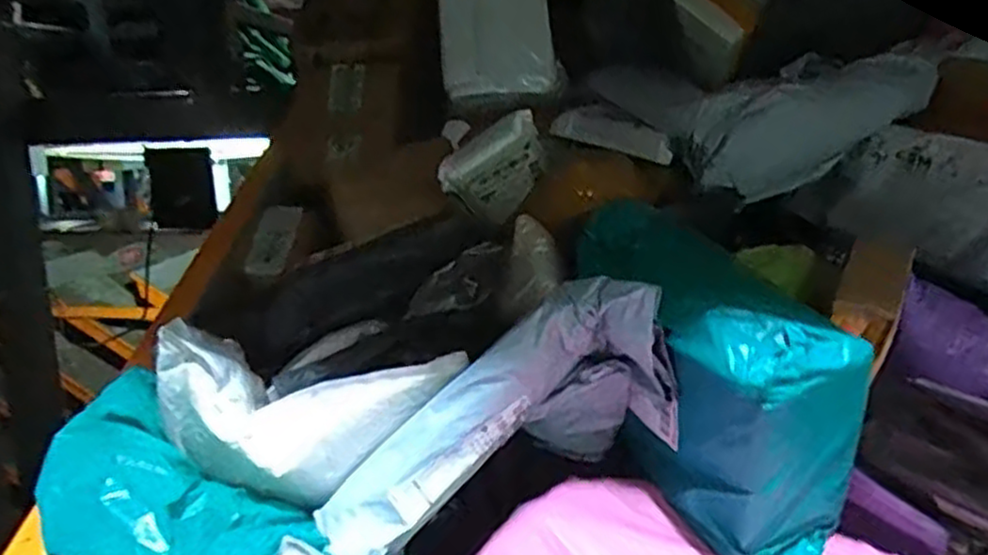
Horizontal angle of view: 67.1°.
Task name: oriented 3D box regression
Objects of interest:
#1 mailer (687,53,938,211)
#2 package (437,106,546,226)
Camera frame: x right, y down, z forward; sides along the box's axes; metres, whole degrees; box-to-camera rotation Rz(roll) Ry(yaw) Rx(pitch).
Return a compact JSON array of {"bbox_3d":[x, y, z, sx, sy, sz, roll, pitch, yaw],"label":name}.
[{"bbox_3d":[0.307,-0.151,0.707,0.253,0.106,0.046,-22,14,-7],"label":"mailer"},{"bbox_3d":[0.006,-0.103,0.727,0.103,0.101,0.021,-39,47,-4],"label":"package"}]

